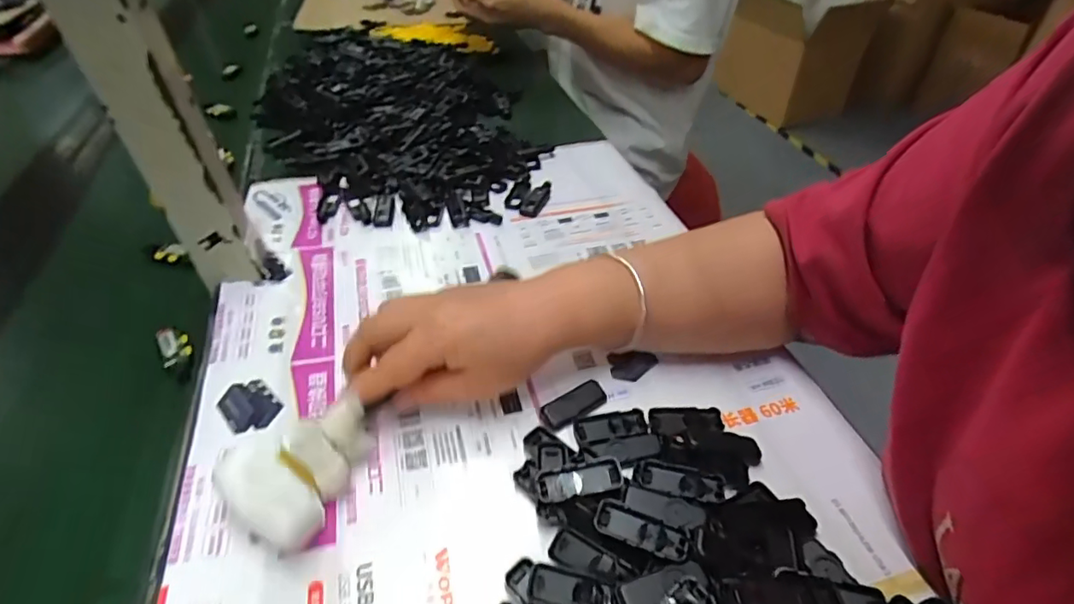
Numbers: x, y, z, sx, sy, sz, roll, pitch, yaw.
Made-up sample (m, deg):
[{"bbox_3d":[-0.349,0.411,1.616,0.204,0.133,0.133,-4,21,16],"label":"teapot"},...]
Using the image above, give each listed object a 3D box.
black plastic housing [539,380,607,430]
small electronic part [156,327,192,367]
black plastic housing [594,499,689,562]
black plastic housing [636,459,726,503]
[{"bbox_3d":[0.024,0.066,0.347,0.048,0.007,0.019,-24,47,-23],"label":"black plastic housing"},{"bbox_3d":[-0.266,0.032,0.394,0.020,0.010,0.037,-25,48,-24],"label":"small electronic part"},{"bbox_3d":[0.053,0.116,0.273,0.047,0.004,0.019,14,44,16],"label":"black plastic housing"},{"bbox_3d":[0.081,0.101,0.304,0.047,0.006,0.018,12,44,14],"label":"black plastic housing"}]

